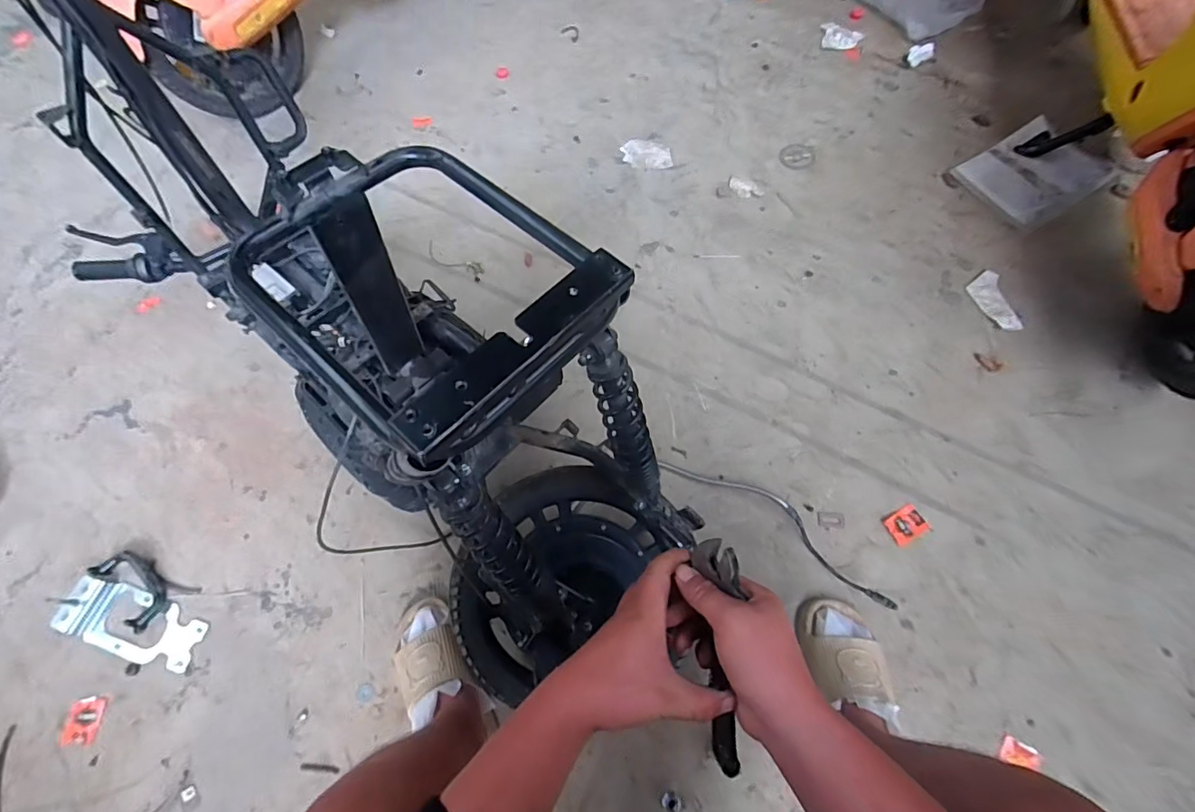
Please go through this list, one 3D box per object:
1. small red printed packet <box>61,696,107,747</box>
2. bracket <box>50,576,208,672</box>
[{"bbox_3d":[-0.839,0.515,0.838,0.059,0.006,0.068,0,67,2],"label":"small red printed packet"},{"bbox_3d":[-0.817,0.382,0.898,0.256,0.022,0.101,15,69,8],"label":"bracket"}]

